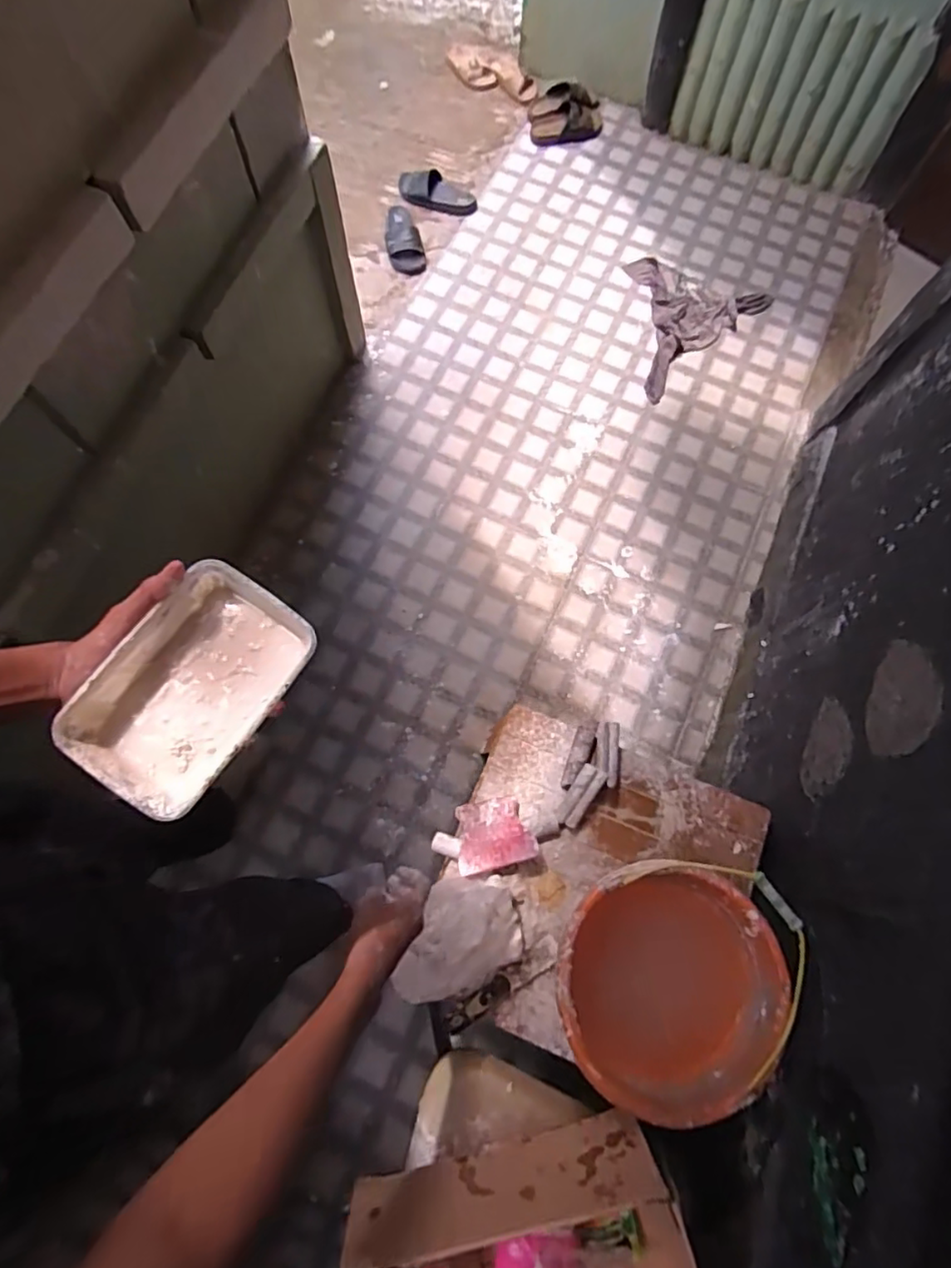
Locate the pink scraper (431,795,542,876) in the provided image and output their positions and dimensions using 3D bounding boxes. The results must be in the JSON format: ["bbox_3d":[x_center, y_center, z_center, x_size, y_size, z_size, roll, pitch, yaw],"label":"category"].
[{"bbox_3d":[0.012,0.305,0.906,0.149,0.013,0.102,-12,53,-4],"label":"pink scraper"}]

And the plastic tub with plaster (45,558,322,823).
[{"bbox_3d":[-0.202,0.039,0.437,0.109,0.039,0.165,32,75,8],"label":"plastic tub with plaster"}]

